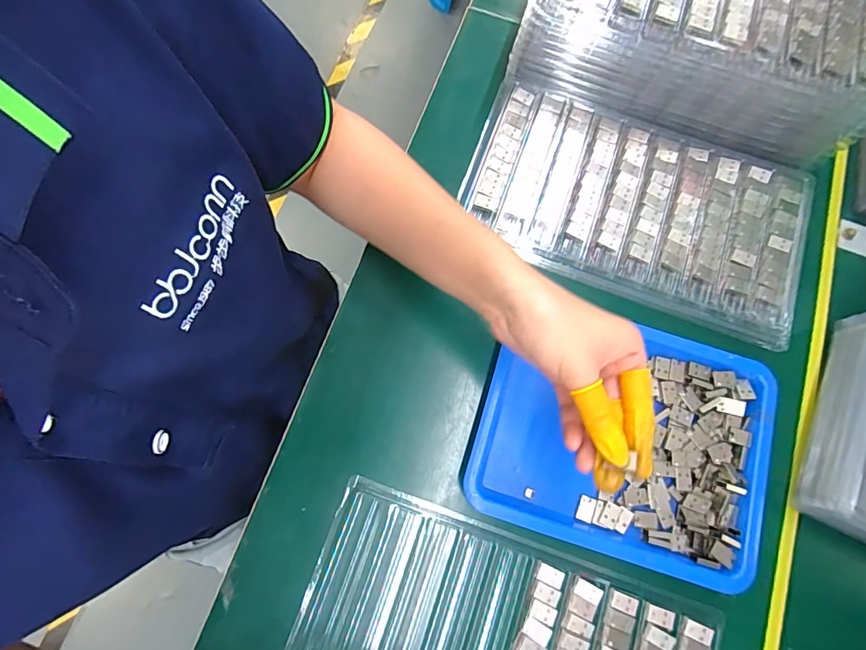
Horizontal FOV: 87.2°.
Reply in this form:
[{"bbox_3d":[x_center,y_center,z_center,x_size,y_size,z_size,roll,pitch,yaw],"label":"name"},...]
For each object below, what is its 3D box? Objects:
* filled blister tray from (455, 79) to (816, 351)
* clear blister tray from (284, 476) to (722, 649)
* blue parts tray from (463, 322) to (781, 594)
[{"bbox_3d":[0.178,-0.105,0.400,0.296,0.013,0.160,21,77,5],"label":"filled blister tray"},{"bbox_3d":[0.047,0.239,0.323,0.289,0.012,0.165,18,77,5],"label":"clear blister tray"},{"bbox_3d":[0.149,0.085,0.349,0.222,0.024,0.171,17,77,4],"label":"blue parts tray"}]

